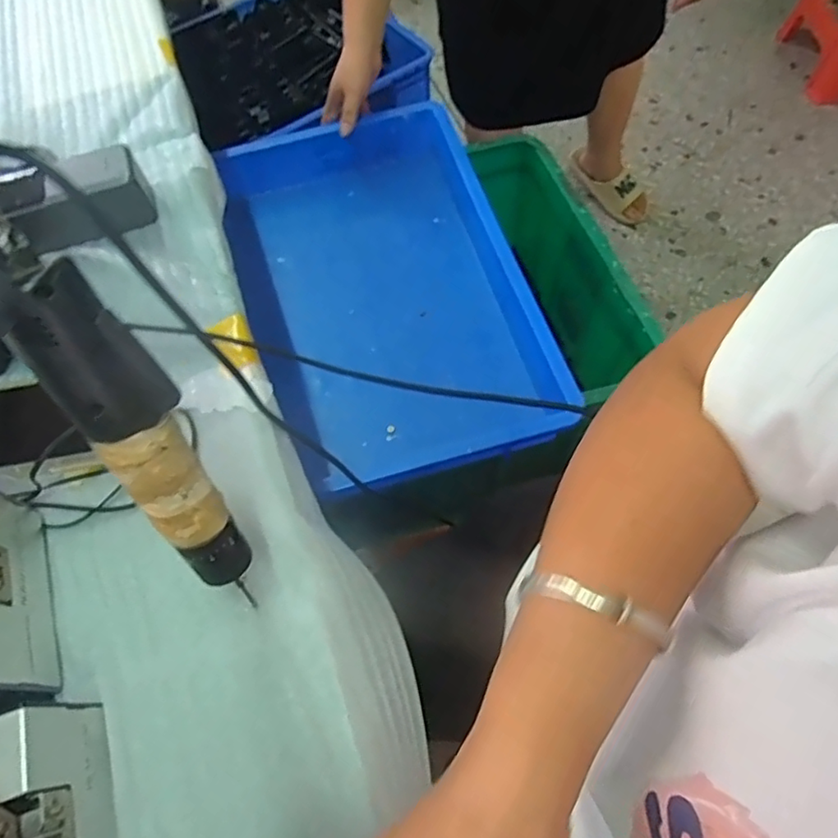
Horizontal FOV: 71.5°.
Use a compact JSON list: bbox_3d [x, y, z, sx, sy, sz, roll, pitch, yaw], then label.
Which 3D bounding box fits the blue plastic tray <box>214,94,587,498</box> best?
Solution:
[{"bbox_3d":[-0.050,-0.184,0.774,0.305,0.111,0.537,-15,63,-5],"label":"blue plastic tray"}]

